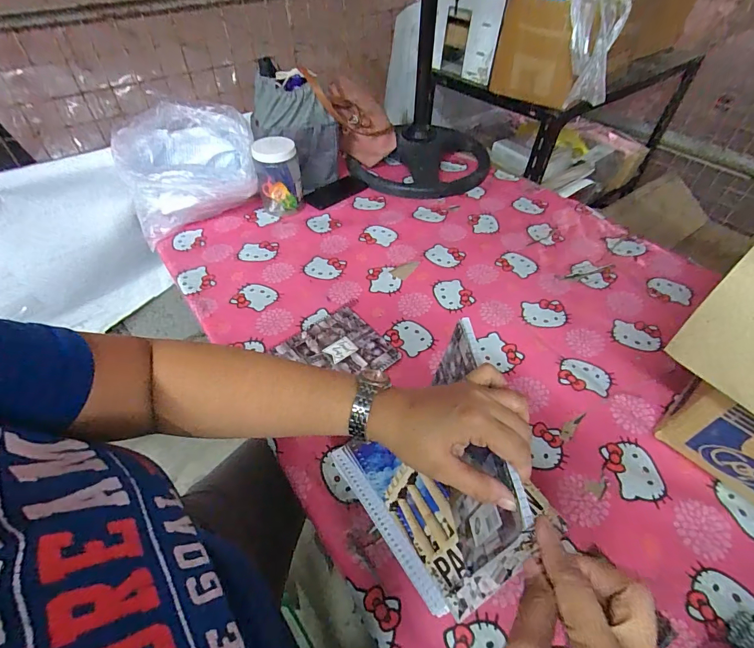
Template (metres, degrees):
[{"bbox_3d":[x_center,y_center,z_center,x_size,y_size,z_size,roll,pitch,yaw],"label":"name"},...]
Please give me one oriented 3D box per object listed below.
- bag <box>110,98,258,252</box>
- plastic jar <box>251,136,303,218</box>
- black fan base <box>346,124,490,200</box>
[{"bbox_3d":[-0.420,-0.348,0.899,0.281,0.212,0.193,-15,49,-14],"label":"bag"},{"bbox_3d":[-0.232,-0.344,0.934,0.096,0.157,0.082,-12,48,-11],"label":"plastic jar"},{"bbox_3d":[0.137,-0.478,1.111,0.329,0.086,0.351,0,47,0],"label":"black fan base"}]

